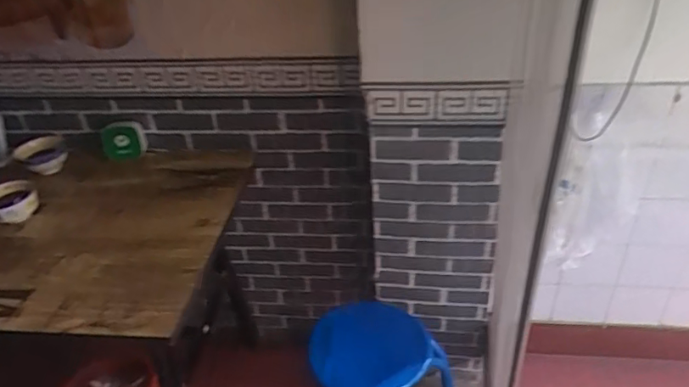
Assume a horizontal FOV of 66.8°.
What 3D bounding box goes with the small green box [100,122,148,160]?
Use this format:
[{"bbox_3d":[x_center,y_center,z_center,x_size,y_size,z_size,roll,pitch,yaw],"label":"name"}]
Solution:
[{"bbox_3d":[-0.544,-0.127,1.286,0.103,0.091,0.036,-12,36,-11],"label":"small green box"}]

